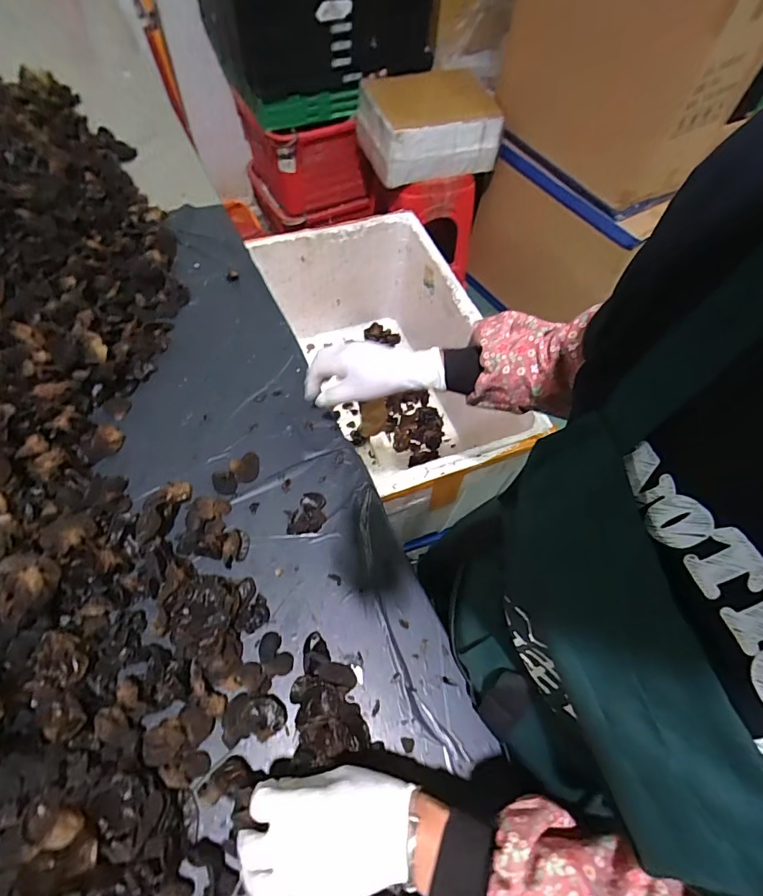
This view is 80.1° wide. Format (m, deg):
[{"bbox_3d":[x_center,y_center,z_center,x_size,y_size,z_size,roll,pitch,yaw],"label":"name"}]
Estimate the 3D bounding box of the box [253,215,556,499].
[{"bbox_3d":[0.005,-0.173,1.032,0.367,0.335,0.604,-19,64,-14],"label":"box"}]

